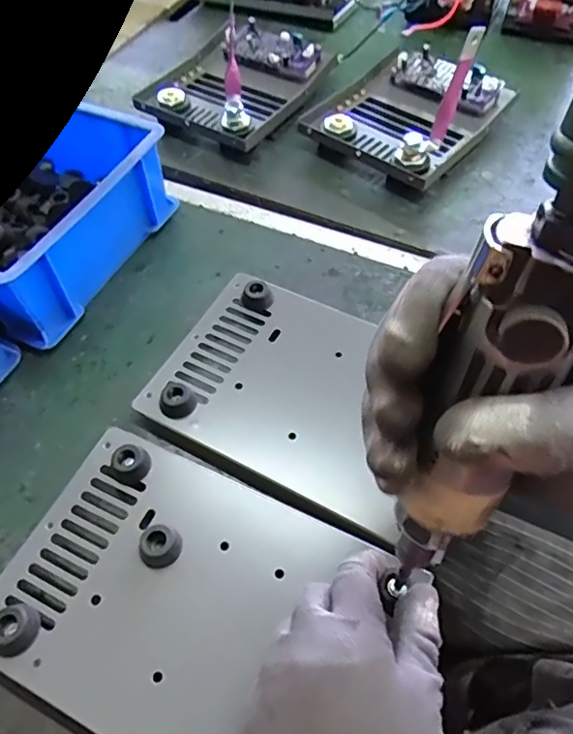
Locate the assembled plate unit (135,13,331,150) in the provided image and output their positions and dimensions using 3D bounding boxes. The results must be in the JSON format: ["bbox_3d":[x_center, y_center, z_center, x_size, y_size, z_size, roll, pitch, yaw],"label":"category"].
[{"bbox_3d":[-0.057,-0.319,0.598,0.154,0.057,0.183,28,62,18],"label":"assembled plate unit"}]

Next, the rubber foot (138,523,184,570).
[{"bbox_3d":[-0.075,0.106,0.322,0.021,0.015,0.024,33,63,21],"label":"rubber foot"}]

